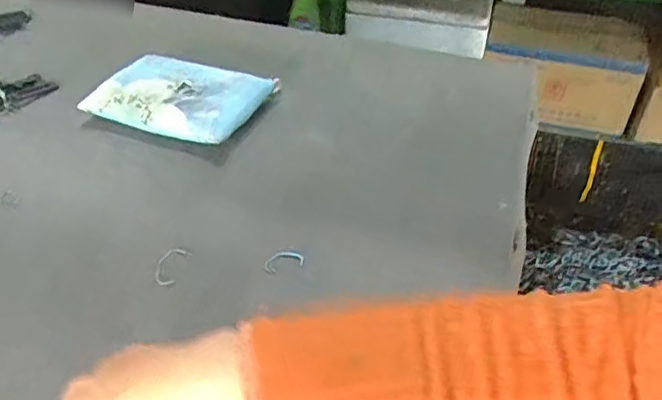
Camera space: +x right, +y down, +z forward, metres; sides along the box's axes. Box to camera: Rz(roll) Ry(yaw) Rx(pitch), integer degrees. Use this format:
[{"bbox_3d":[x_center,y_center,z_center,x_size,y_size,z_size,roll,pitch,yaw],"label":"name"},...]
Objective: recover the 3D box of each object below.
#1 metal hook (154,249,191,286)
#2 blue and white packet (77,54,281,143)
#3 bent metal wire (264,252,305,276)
[{"bbox_3d":[-0.125,0.051,0.467,0.023,0.004,0.038,10,42,11],"label":"metal hook"},{"bbox_3d":[-0.150,-0.108,0.625,0.160,0.033,0.112,14,43,15],"label":"blue and white packet"},{"bbox_3d":[-0.037,0.048,0.472,0.032,0.006,0.015,-12,43,-14],"label":"bent metal wire"}]

